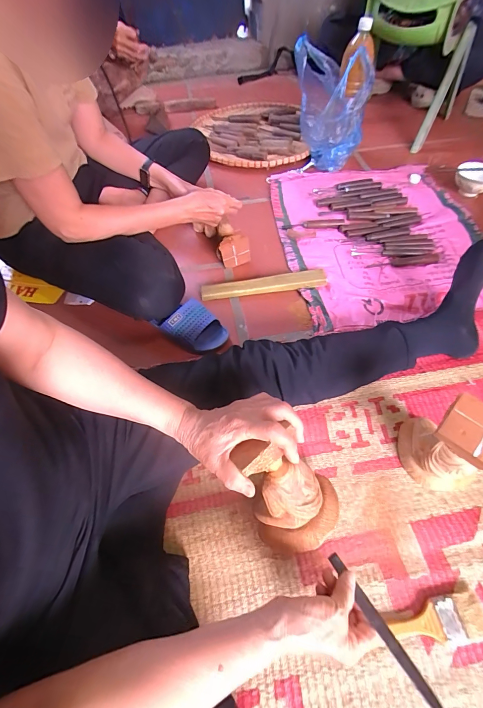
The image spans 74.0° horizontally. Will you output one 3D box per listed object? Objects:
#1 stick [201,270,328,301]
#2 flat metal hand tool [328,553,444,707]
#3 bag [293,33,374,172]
[{"bbox_3d":[0.050,-0.158,0.737,0.282,0.018,0.038,-8,55,0],"label":"stick"},{"bbox_3d":[0.149,0.291,0.345,0.013,0.009,0.158,-26,32,-13],"label":"flat metal hand tool"},{"bbox_3d":[0.260,-0.729,0.945,0.201,0.273,0.162,10,56,10],"label":"bag"}]

